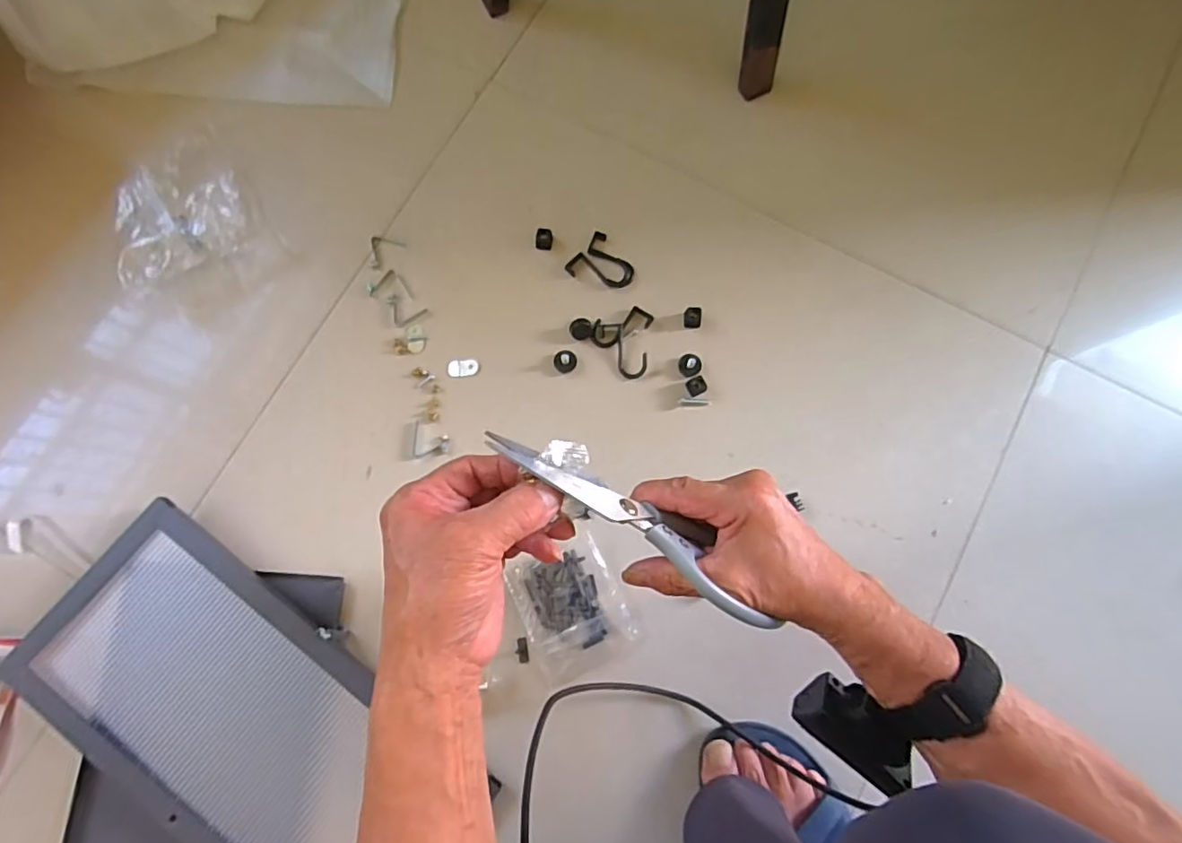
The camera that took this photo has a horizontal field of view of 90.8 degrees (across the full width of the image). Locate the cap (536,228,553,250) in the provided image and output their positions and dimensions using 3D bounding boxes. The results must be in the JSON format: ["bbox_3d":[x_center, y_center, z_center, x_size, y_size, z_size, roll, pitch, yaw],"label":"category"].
[{"bbox_3d":[-0.044,-0.173,0.552,0.016,0.011,0.017,0,78,0],"label":"cap"}]

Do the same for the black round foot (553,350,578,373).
[{"bbox_3d":[-0.023,-0.055,0.528,0.021,0.012,0.019,-2,78,0],"label":"black round foot"}]

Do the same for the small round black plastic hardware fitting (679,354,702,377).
[{"bbox_3d":[0.090,-0.051,0.527,0.020,0.007,0.022,0,78,0],"label":"small round black plastic hardware fitting"}]

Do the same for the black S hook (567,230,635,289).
[{"bbox_3d":[0.012,-0.145,0.551,0.056,0.008,0.049,40,81,8],"label":"black S hook"}]

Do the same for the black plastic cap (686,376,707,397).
[{"bbox_3d":[0.095,-0.033,0.525,0.018,0.007,0.016,-28,79,-5],"label":"black plastic cap"}]

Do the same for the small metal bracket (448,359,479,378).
[{"bbox_3d":[-0.117,-0.049,0.534,0.026,0.005,0.017,-2,78,0],"label":"small metal bracket"}]

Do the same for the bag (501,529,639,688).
[{"bbox_3d":[-0.017,0.155,0.487,0.082,0.011,0.097,-26,79,-5],"label":"bag"}]

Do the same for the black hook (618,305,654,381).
[{"bbox_3d":[0.039,-0.072,0.533,0.030,0.004,0.066,10,78,3],"label":"black hook"}]

